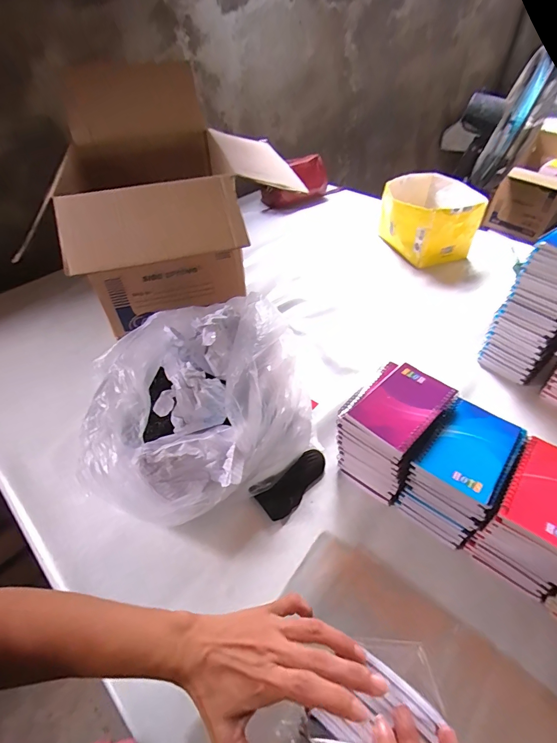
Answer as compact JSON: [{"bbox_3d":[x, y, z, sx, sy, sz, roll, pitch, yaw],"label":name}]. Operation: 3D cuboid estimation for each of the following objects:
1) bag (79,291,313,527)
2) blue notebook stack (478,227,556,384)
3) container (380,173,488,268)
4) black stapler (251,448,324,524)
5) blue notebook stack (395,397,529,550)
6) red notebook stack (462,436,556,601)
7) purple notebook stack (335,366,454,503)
[{"bbox_3d":[-0.114,0.049,0.556,0.332,0.161,0.263,-31,52,-23],"label":"bag"},{"bbox_3d":[0.448,-0.115,0.628,0.144,0.223,0.102,-35,54,-26],"label":"blue notebook stack"},{"bbox_3d":[0.390,-0.407,0.991,0.220,0.137,0.236,-5,47,-2],"label":"container"},{"bbox_3d":[0.023,0.156,0.540,0.119,0.026,0.055,-35,54,-26],"label":"black stapler"},{"bbox_3d":[0.238,0.128,0.490,0.093,0.115,0.134,33,56,29],"label":"blue notebook stack"},{"bbox_3d":[0.313,0.173,0.453,0.091,0.104,0.132,30,55,27],"label":"red notebook stack"},{"bbox_3d":[0.157,0.080,0.521,0.097,0.131,0.133,31,56,28],"label":"purple notebook stack"}]

